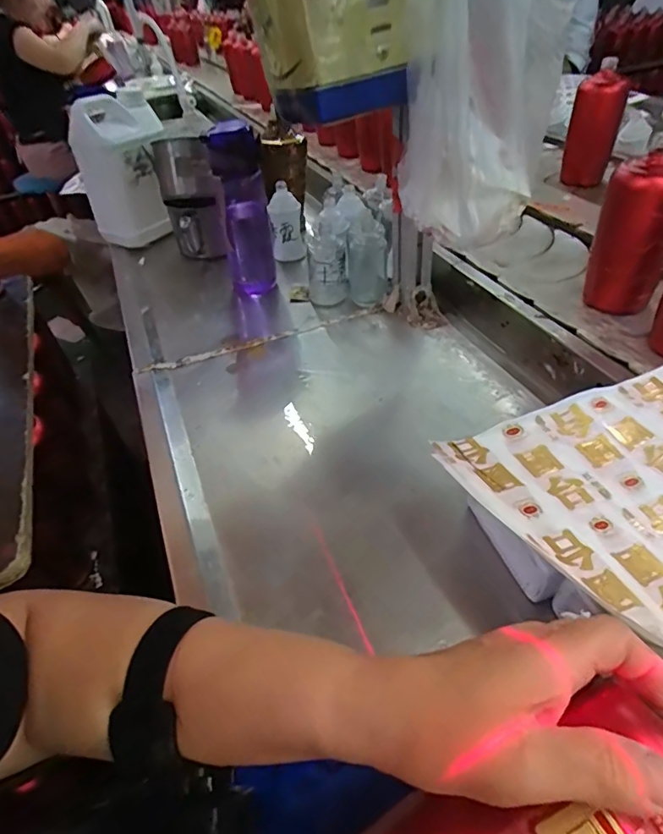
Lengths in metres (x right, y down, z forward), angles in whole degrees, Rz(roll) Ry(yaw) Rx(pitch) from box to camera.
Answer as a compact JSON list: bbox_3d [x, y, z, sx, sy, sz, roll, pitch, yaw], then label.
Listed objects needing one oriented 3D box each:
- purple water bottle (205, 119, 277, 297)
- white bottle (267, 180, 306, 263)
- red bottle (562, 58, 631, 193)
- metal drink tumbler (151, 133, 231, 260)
[{"bbox_3d":[-0.124,-0.283,0.681,0.072,0.214,0.060,-11,44,-3],"label":"purple water bottle"},{"bbox_3d":[-0.073,-0.309,0.775,0.051,0.114,0.041,-11,44,-3],"label":"white bottle"},{"bbox_3d":[0.472,-0.521,0.859,0.078,0.163,0.062,19,50,25],"label":"red bottle"},{"bbox_3d":[-0.229,-0.356,0.795,0.091,0.173,0.081,-17,45,-9],"label":"metal drink tumbler"}]

